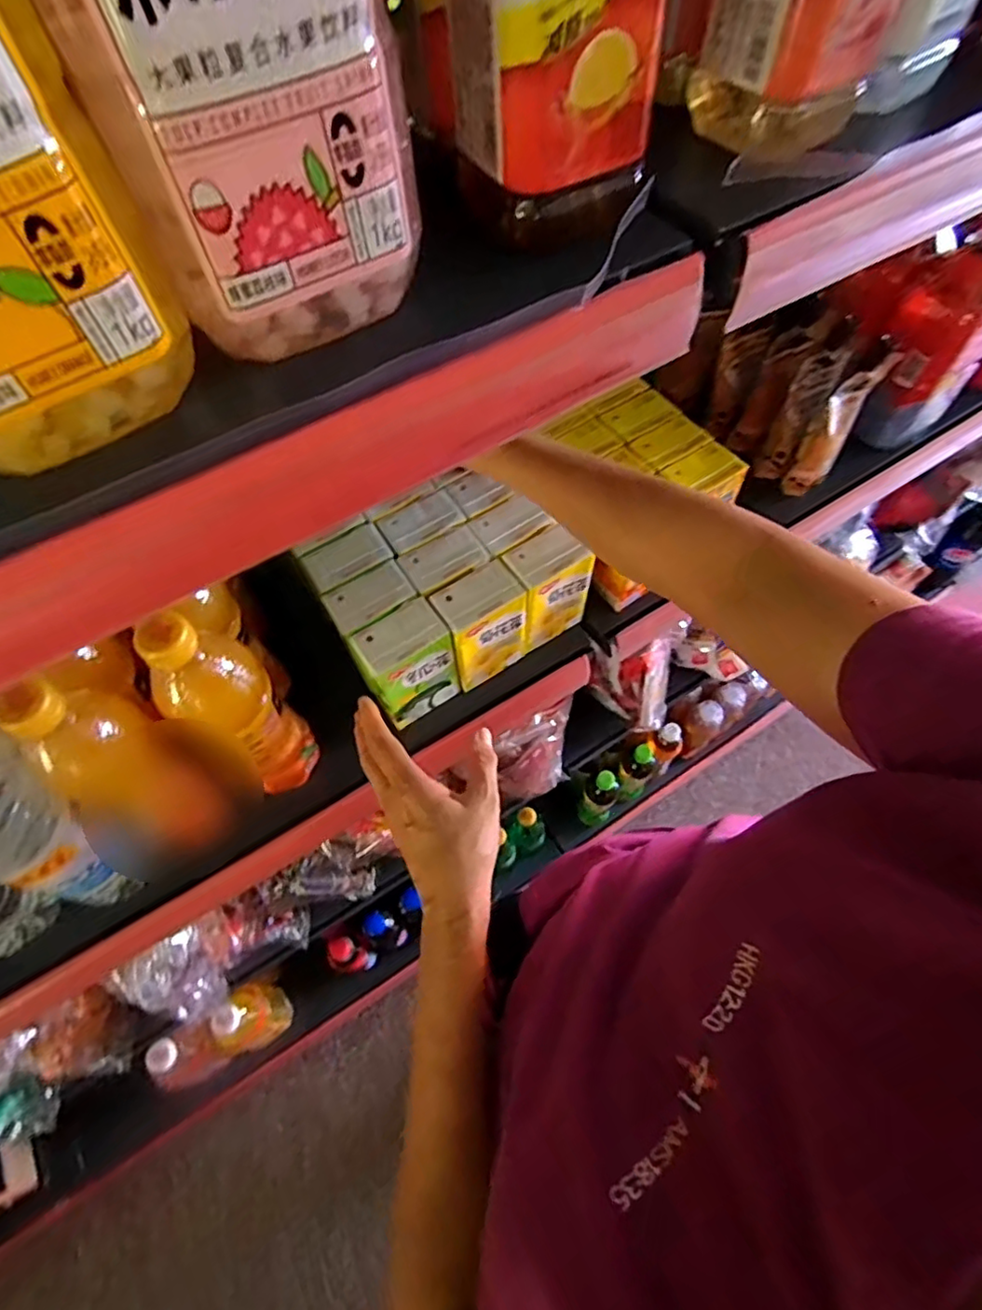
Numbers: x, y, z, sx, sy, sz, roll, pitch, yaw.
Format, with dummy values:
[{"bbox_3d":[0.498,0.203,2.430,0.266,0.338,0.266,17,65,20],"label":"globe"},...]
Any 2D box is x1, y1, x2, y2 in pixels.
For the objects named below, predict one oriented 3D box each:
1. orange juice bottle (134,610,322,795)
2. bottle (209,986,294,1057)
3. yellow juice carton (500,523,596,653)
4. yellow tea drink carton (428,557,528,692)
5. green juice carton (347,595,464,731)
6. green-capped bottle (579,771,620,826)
[{"bbox_3d":[-0.171,0.040,0.420,0.053,0.190,0.062,40,69,19],"label":"orange juice bottle"},{"bbox_3d":[-0.415,0.613,1.033,0.101,0.165,0.093,0,62,0],"label":"bottle"},{"bbox_3d":[0.046,-0.056,0.522,0.064,0.100,0.044,-30,66,-14],"label":"yellow juice carton"},{"bbox_3d":[-0.008,-0.022,0.508,0.065,0.099,0.040,-32,66,-15],"label":"yellow tea drink carton"},{"bbox_3d":[-0.066,0.010,0.492,0.069,0.095,0.042,-33,67,-16],"label":"green juice carton"},{"bbox_3d":[0.209,0.271,1.177,0.066,0.177,0.062,0,62,0],"label":"green-capped bottle"}]

